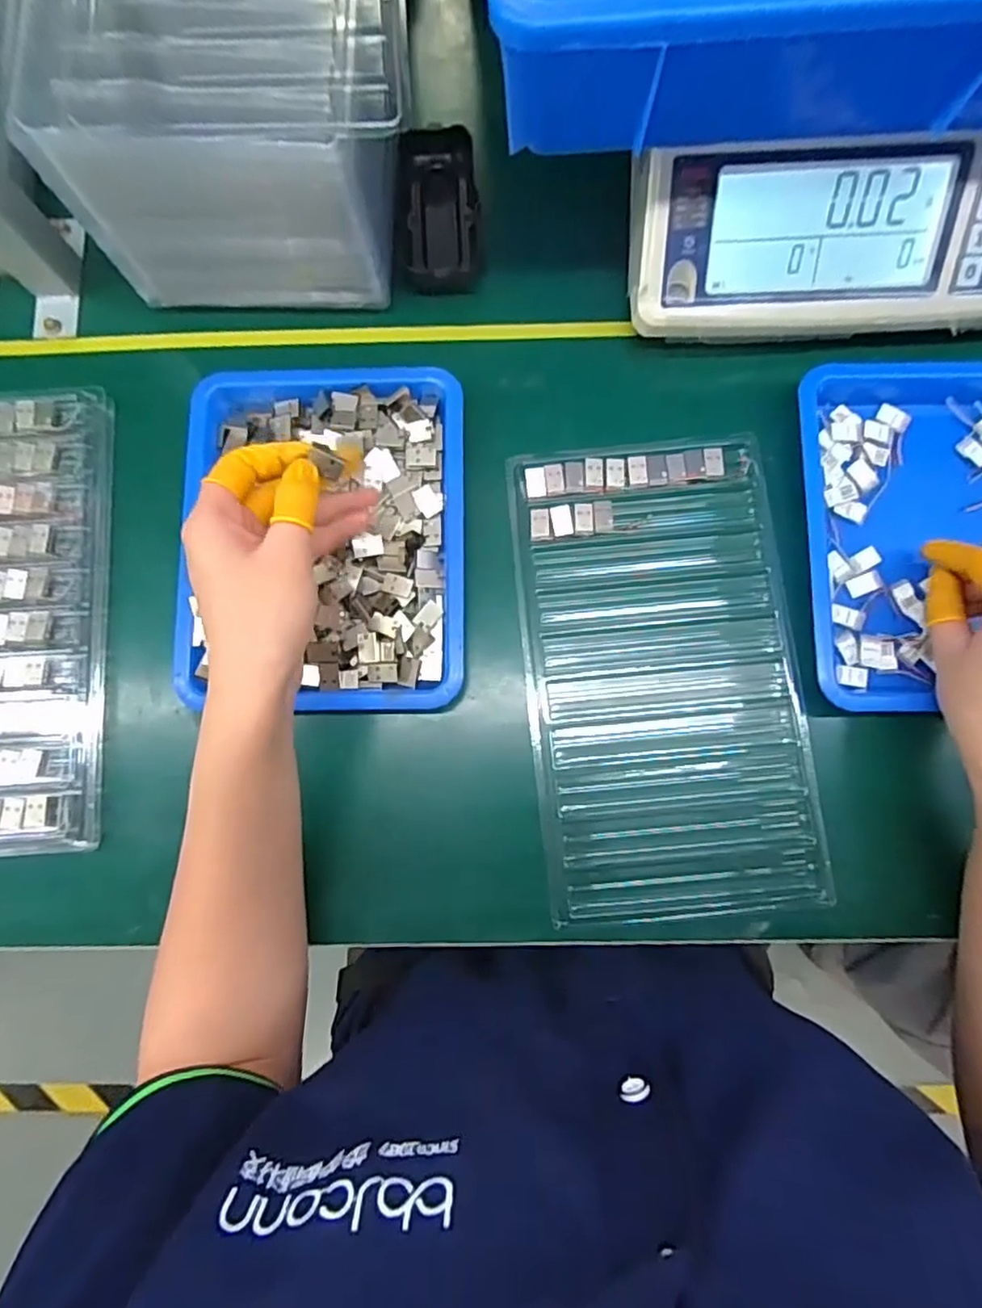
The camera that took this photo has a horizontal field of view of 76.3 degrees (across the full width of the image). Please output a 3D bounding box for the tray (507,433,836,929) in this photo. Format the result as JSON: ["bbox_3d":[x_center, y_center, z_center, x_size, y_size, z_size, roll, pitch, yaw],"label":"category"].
[{"bbox_3d":[0.104,0.011,0.385,0.159,0.009,0.289,-5,83,-1],"label":"tray"}]

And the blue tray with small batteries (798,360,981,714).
[{"bbox_3d":[0.279,-0.077,0.385,0.169,0.029,0.221,1,82,0],"label":"blue tray with small batteries"}]

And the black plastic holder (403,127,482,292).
[{"bbox_3d":[-0.033,-0.299,0.426,0.050,0.023,0.115,-3,82,0],"label":"black plastic holder"}]

